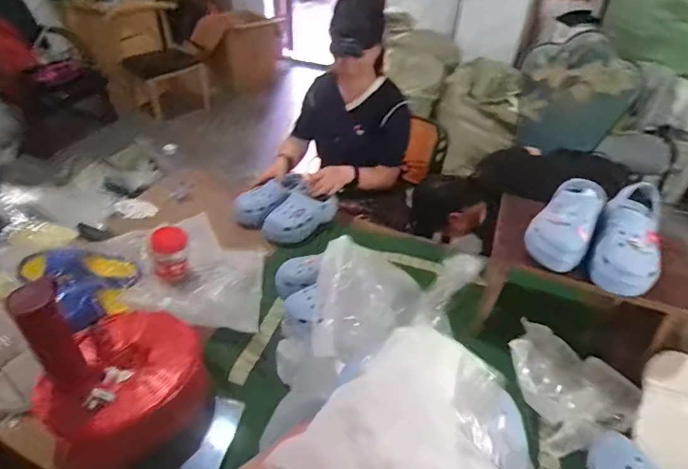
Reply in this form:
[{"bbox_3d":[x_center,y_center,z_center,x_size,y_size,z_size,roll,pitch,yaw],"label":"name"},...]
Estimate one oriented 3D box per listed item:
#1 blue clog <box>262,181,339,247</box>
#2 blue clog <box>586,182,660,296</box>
[{"bbox_3d":[-0.135,-0.056,1.380,0.130,0.116,0.217,24,45,24],"label":"blue clog"},{"bbox_3d":[0.581,0.004,0.908,0.114,0.126,0.224,20,44,20],"label":"blue clog"}]

